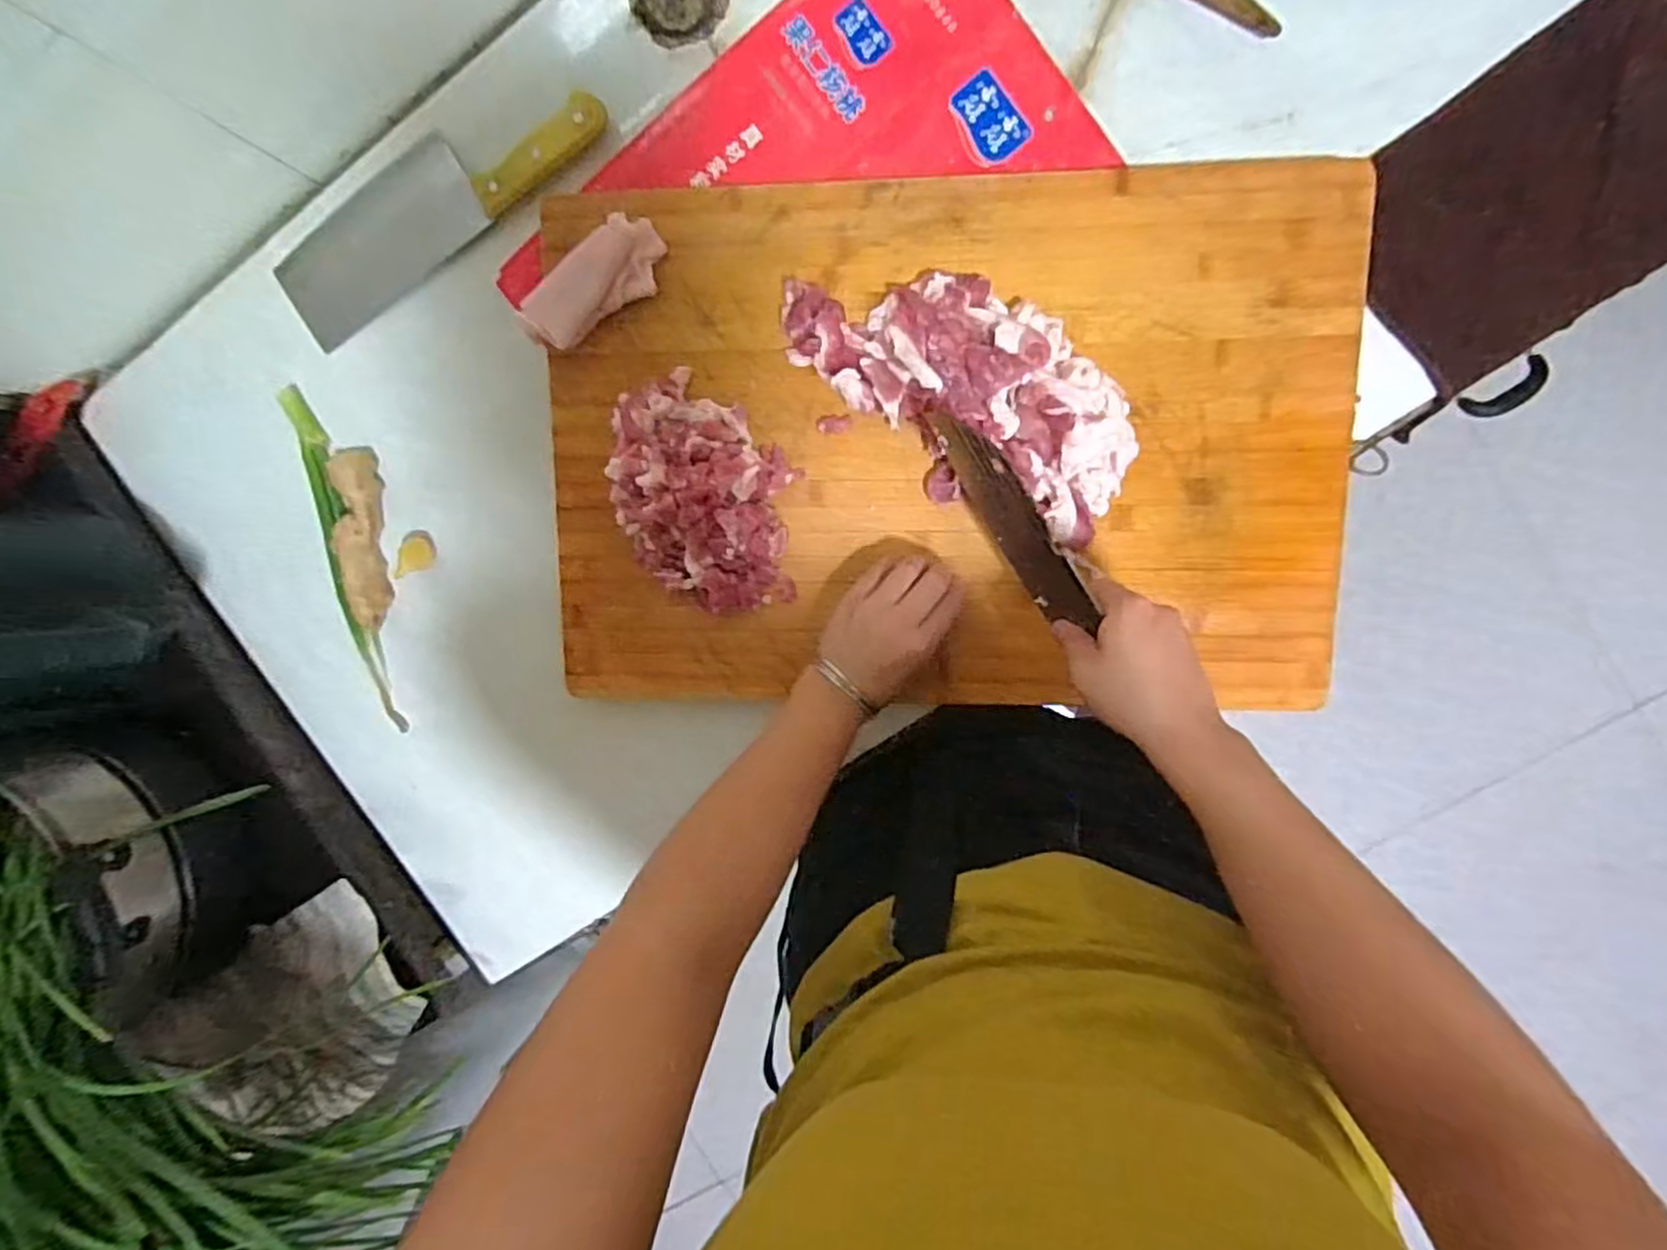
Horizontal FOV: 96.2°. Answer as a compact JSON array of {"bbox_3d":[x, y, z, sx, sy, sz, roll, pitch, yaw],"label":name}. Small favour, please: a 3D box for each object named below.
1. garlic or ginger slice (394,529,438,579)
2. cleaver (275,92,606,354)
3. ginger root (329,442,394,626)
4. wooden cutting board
[{"bbox_3d":[-0.338,-0.055,0.601,0.022,0.018,0.041,30,100,2],"label":"garlic or ginger slice"},{"bbox_3d":[-0.299,-0.316,0.555,0.277,0.023,0.076,-31,93,9],"label":"cleaver"},{"bbox_3d":[-0.373,-0.069,0.591,0.024,0.033,0.139,-1,97,7],"label":"ginger root"},{"bbox_3d":[0.071,-0.125,0.535,0.559,0.031,0.367,1,96,7],"label":"wooden cutting board"}]

